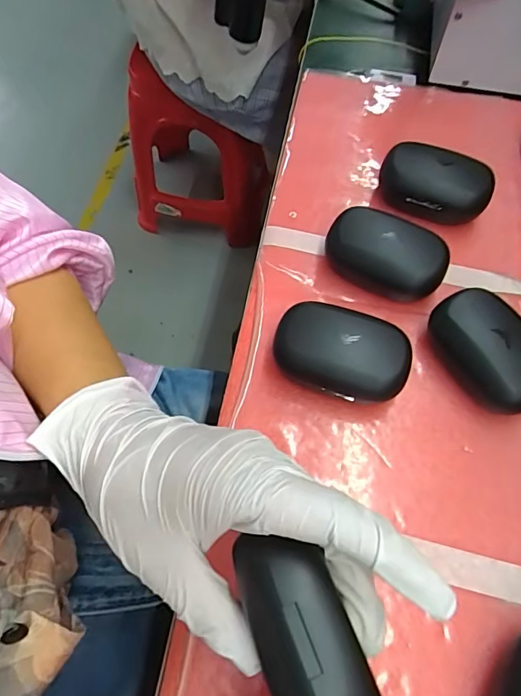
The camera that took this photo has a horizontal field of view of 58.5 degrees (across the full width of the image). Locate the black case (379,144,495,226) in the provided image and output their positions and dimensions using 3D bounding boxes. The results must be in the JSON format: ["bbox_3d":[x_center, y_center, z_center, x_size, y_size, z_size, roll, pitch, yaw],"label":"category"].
[{"bbox_3d":[0.139,-0.129,0.374,0.085,0.038,0.055,20,64,9],"label":"black case"}]

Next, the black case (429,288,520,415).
[{"bbox_3d":[0.152,0.001,0.305,0.057,0.038,0.084,-33,67,-16],"label":"black case"}]

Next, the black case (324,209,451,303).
[{"bbox_3d":[0.091,-0.067,0.339,0.084,0.041,0.049,29,66,14],"label":"black case"}]

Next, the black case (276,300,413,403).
[{"bbox_3d":[0.052,0.005,0.303,0.084,0.038,0.056,20,64,10],"label":"black case"}]

